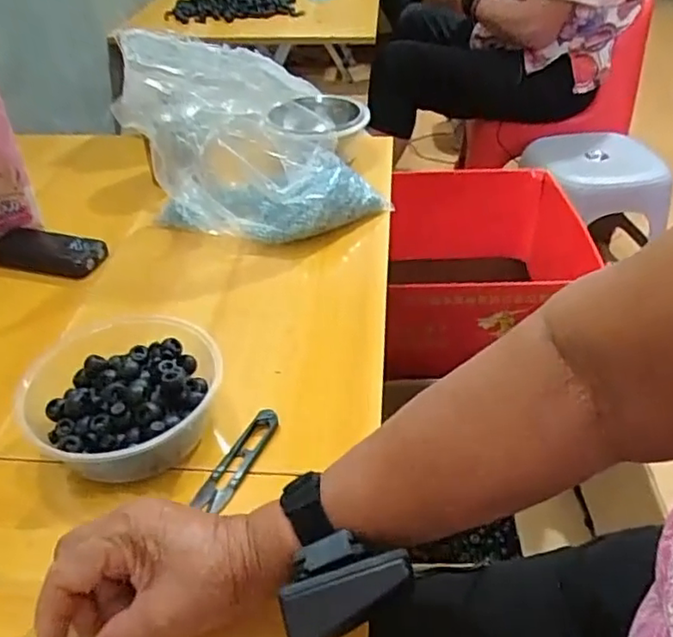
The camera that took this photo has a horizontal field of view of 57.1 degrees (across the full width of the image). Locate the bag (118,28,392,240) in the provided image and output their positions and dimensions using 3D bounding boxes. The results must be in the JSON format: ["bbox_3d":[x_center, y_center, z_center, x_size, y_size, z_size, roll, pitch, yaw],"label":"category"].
[{"bbox_3d":[-0.119,-0.254,0.782,0.250,0.141,0.418,-12,41,-12],"label":"bag"}]

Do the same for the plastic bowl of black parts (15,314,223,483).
[{"bbox_3d":[-0.158,0.061,0.460,0.130,0.068,0.139,-1,40,1],"label":"plastic bowl of black parts"}]

